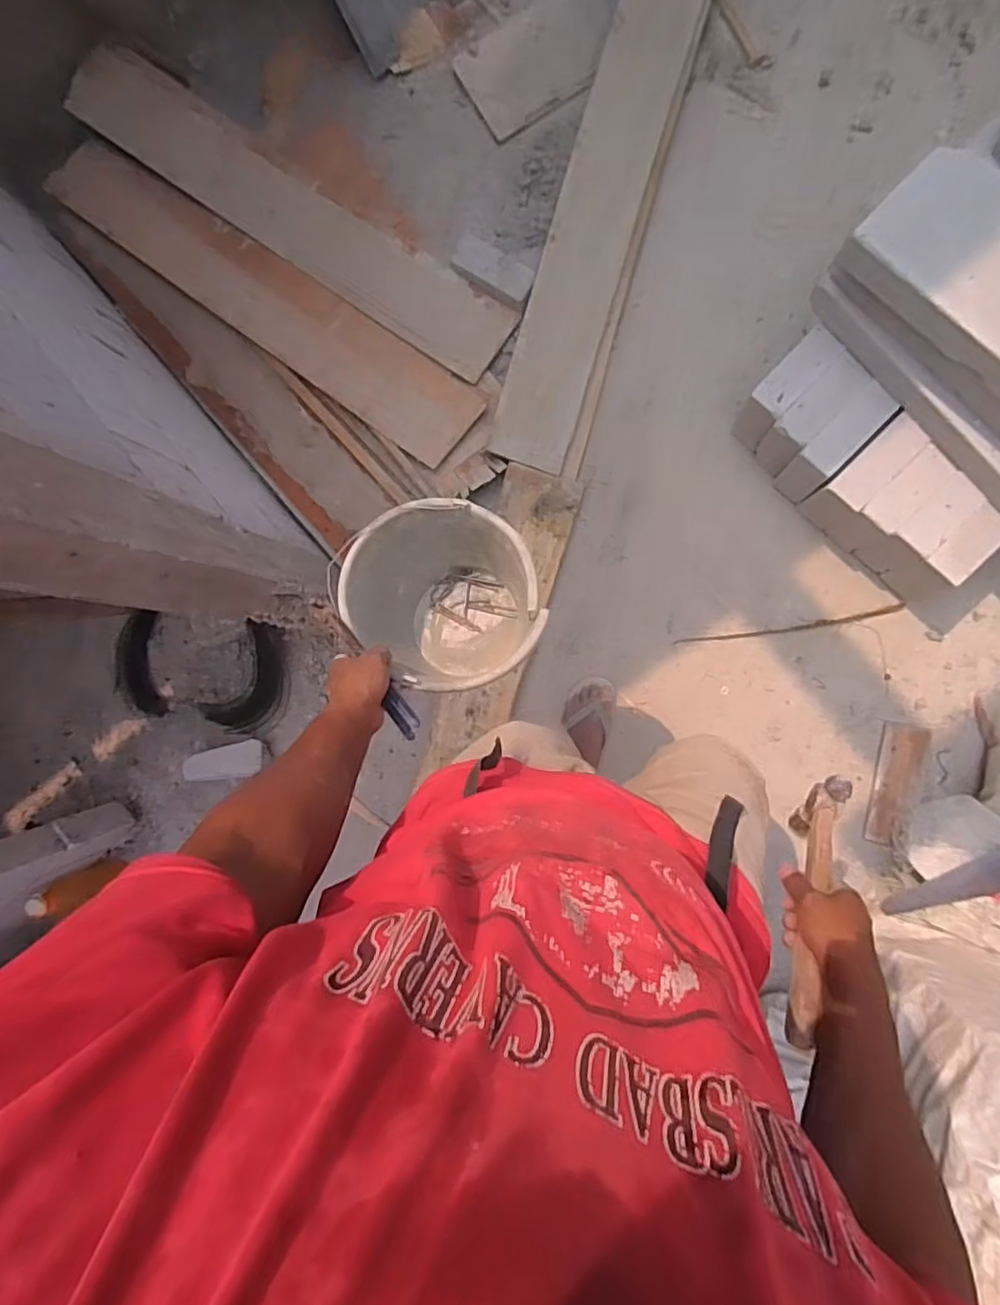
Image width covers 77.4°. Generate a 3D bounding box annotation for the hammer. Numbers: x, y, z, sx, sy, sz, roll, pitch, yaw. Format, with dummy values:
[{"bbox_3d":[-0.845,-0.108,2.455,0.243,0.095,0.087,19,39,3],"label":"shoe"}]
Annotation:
[{"bbox_3d":[0.323,0.259,0.655,0.026,0.286,0.101,31,137,6],"label":"hammer"}]

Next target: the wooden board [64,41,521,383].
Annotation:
[{"bbox_3d":[-0.501,-1.038,1.460,1.185,0.042,0.192,36,94,5],"label":"wooden board"}]

